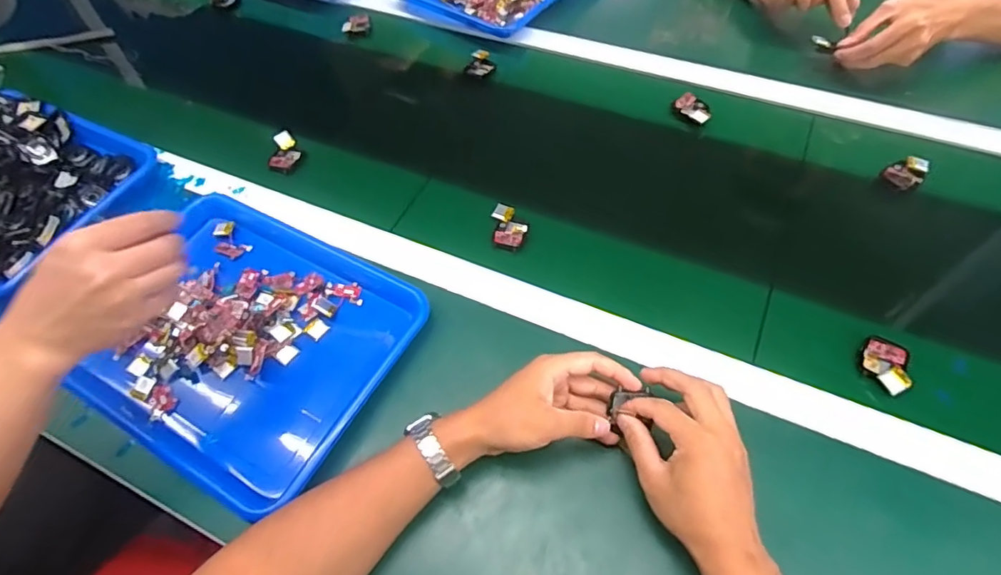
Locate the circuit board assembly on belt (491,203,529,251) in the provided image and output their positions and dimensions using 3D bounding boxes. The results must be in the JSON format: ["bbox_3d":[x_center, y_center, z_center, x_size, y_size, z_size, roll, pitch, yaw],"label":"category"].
[{"bbox_3d":[0.010,-0.070,0.616,0.041,0.015,0.050,8,58,8],"label":"circuit board assembly on belt"}]

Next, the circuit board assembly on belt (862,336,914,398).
[{"bbox_3d":[0.358,0.070,0.500,0.036,0.012,0.059,17,60,14],"label":"circuit board assembly on belt"}]

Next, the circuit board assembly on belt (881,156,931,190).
[{"bbox_3d":[0.478,-0.136,0.633,0.048,0.015,0.037,-36,62,-19],"label":"circuit board assembly on belt"}]

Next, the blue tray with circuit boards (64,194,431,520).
[{"bbox_3d":[-0.262,0.048,0.556,0.325,0.044,0.261,24,62,17],"label":"blue tray with circuit boards"}]

